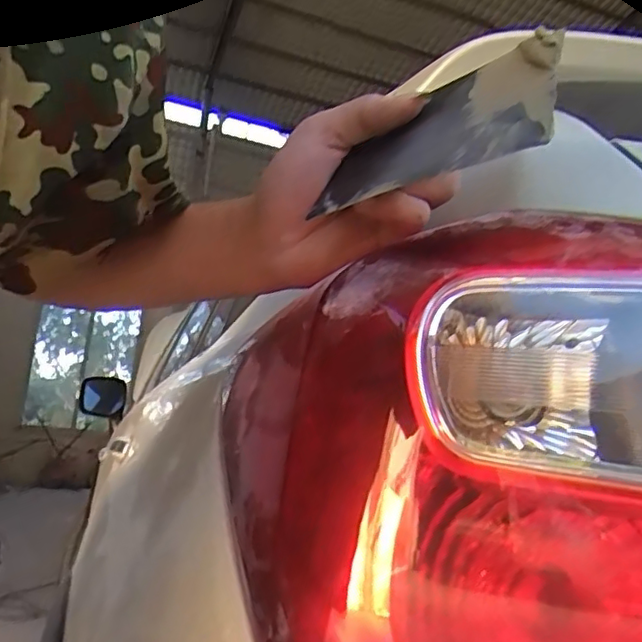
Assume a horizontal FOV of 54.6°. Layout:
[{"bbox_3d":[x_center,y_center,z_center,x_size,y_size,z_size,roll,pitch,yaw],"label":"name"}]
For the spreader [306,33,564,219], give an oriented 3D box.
[{"bbox_3d":[0.053,-0.092,0.293,0.117,0.073,0.005,-9,-39,42],"label":"spreader"}]

